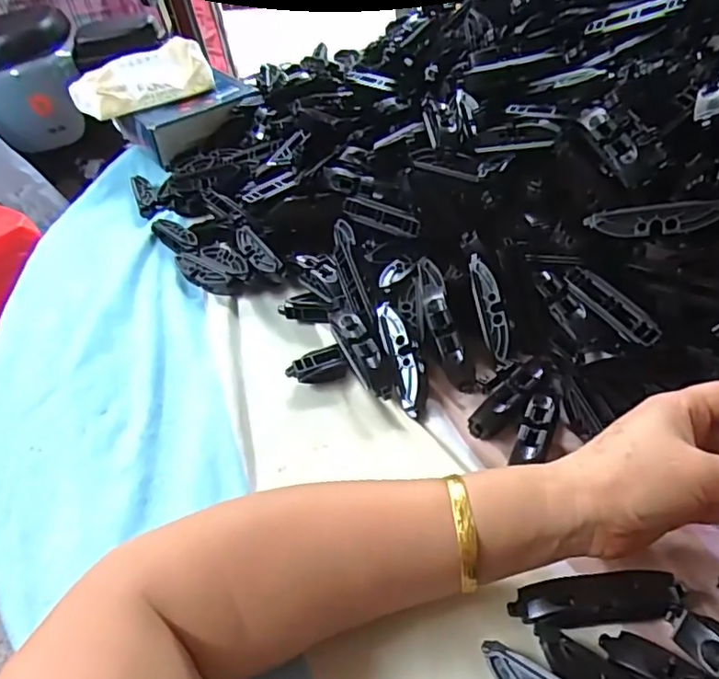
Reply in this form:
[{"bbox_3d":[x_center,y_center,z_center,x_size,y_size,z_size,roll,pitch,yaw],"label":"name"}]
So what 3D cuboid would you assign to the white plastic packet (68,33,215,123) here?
[{"bbox_3d":[-0.252,-0.303,0.698,0.151,0.037,0.088,-30,48,-22],"label":"white plastic packet"}]

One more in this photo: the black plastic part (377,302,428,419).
[{"bbox_3d":[0.030,0.011,0.397,0.022,0.010,0.080,-14,71,-7],"label":"black plastic part"}]

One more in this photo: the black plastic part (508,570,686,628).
[{"bbox_3d":[0.114,0.125,0.286,0.078,0.015,0.022,-6,44,2],"label":"black plastic part"}]

